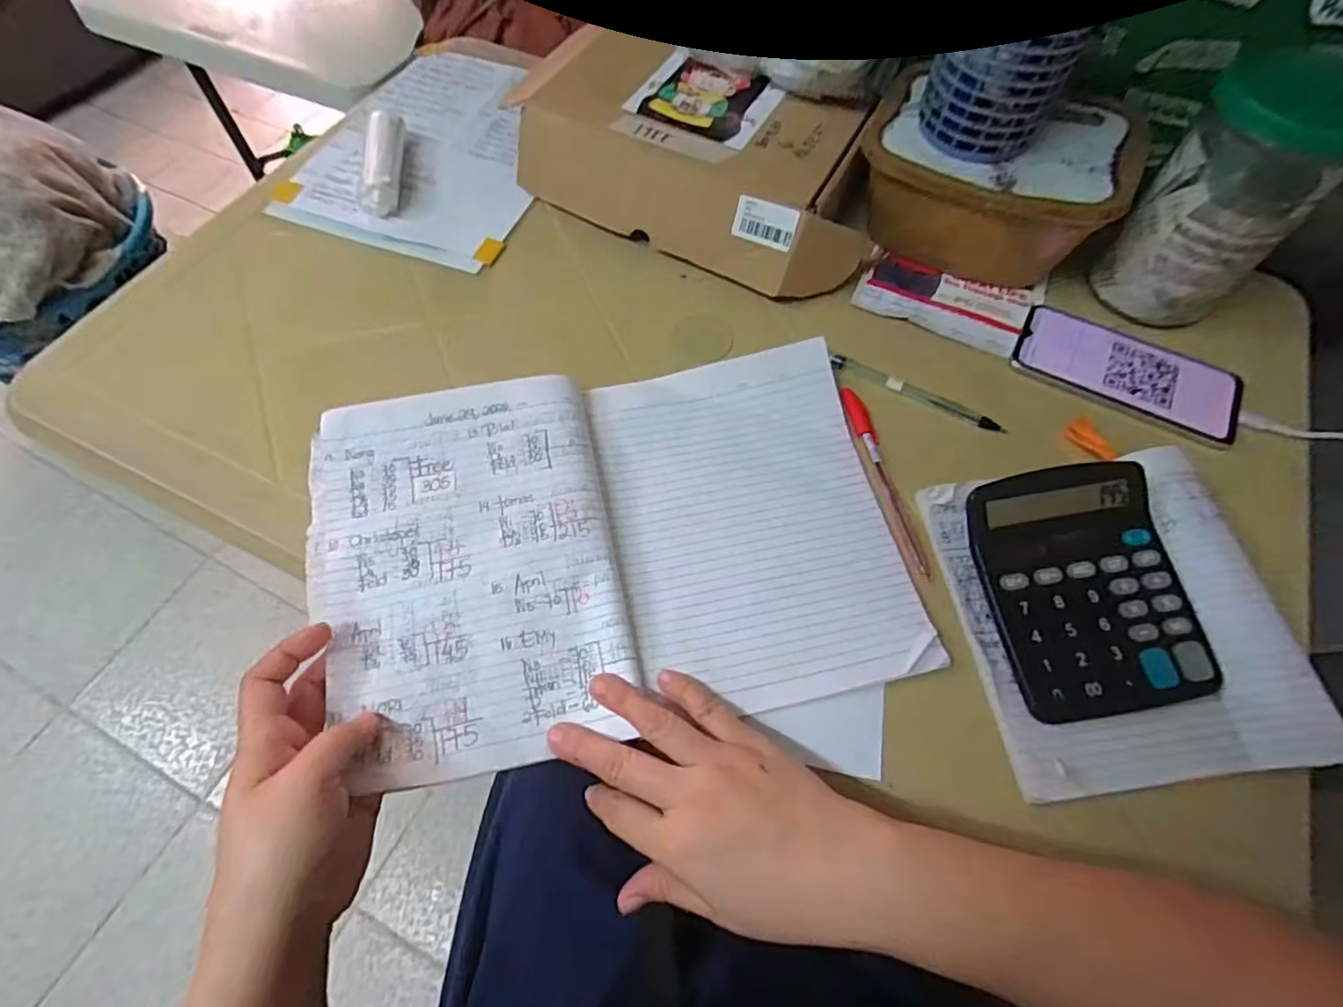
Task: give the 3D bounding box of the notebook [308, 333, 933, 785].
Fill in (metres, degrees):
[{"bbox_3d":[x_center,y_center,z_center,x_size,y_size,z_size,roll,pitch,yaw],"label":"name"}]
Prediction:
[{"bbox_3d":[-0.031,0.029,0.398,0.360,0.029,0.265,-7,63,-6],"label":"notebook"}]

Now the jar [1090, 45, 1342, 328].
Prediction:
[{"bbox_3d":[0.390,-0.216,0.442,0.089,0.173,0.094,1,63,-2],"label":"jar"}]

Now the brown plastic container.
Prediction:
[{"bbox_3d":[0.245,-0.257,0.505,0.184,0.098,0.131,16,63,6],"label":"brown plastic container"}]

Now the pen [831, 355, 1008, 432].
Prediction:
[{"bbox_3d":[0.184,-0.083,0.470,0.134,0.011,0.014,28,65,12],"label":"pen"}]

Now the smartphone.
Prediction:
[{"bbox_3d":[0.347,-0.101,0.476,0.157,0.015,0.074,28,65,12],"label":"smartphone"}]

